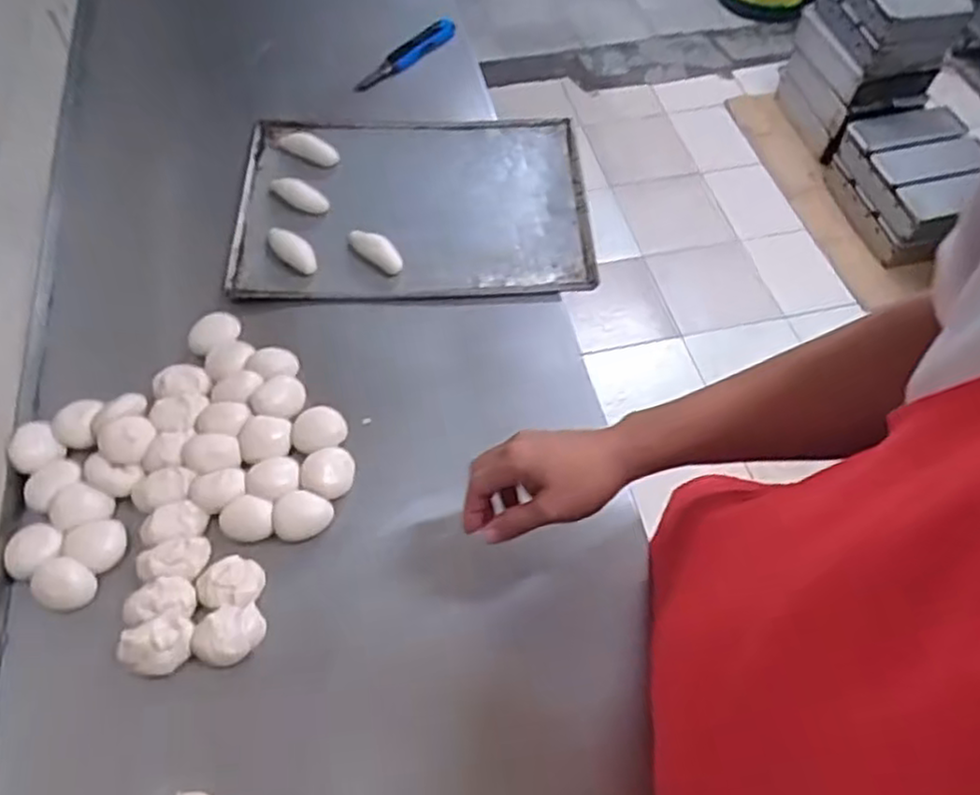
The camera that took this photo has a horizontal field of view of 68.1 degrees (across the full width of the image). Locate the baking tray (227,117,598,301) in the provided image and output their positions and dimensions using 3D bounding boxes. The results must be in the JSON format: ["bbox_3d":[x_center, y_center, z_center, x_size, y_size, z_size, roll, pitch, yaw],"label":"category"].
[{"bbox_3d":[-0.105,-0.262,0.959,0.453,0.035,0.316,-1,56,-2],"label":"baking tray"}]

